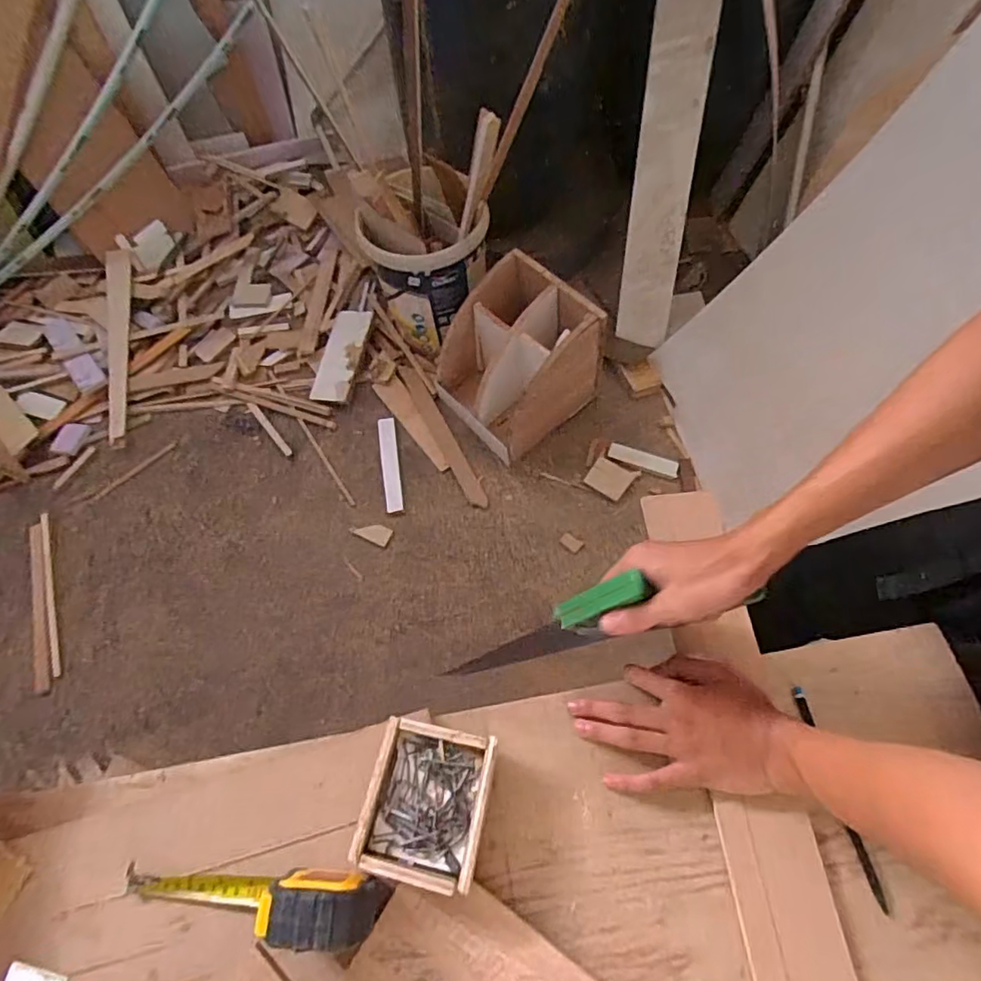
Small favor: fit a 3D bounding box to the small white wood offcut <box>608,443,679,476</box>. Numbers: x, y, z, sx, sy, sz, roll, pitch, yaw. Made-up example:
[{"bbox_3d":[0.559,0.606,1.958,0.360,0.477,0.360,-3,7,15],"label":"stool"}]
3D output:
[{"bbox_3d":[0.390,-0.080,1.450,0.176,0.018,0.043,19,73,8],"label":"small white wood offcut"}]

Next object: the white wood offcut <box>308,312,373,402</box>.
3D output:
[{"bbox_3d":[-0.413,-0.376,1.580,0.111,0.017,0.267,13,82,12],"label":"white wood offcut"}]

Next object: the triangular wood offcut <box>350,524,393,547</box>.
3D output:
[{"bbox_3d":[-0.298,0.101,1.423,0.103,0.014,0.047,24,74,9],"label":"triangular wood offcut"}]

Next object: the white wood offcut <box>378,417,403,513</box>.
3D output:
[{"bbox_3d":[-0.259,-0.071,1.477,0.044,0.031,0.260,-8,66,-1],"label":"white wood offcut"}]

